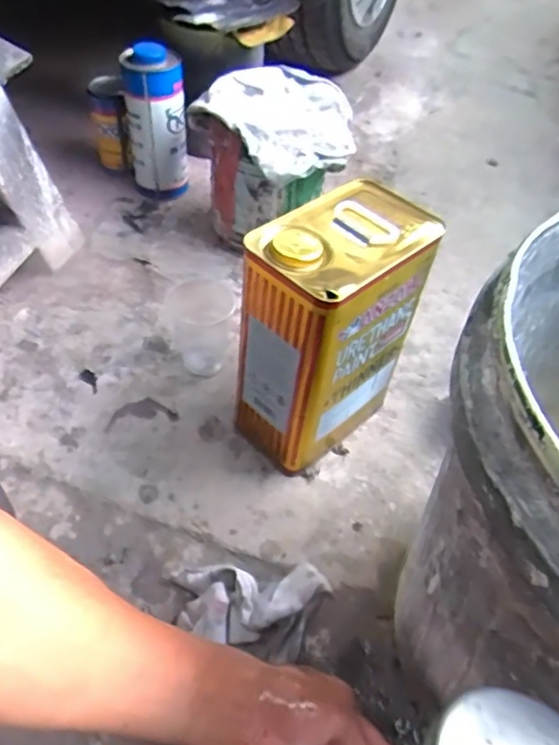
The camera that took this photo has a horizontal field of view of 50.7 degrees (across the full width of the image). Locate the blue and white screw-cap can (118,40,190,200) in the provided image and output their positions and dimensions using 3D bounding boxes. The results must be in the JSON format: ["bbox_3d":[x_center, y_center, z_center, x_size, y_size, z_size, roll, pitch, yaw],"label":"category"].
[{"bbox_3d":[-0.191,-0.379,0.910,0.087,0.220,0.080,-10,53,-12],"label":"blue and white screw-cap can"}]

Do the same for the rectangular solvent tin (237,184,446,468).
[{"bbox_3d":[0.048,-0.037,0.604,0.113,0.256,0.180,39,59,24],"label":"rectangular solvent tin"}]

